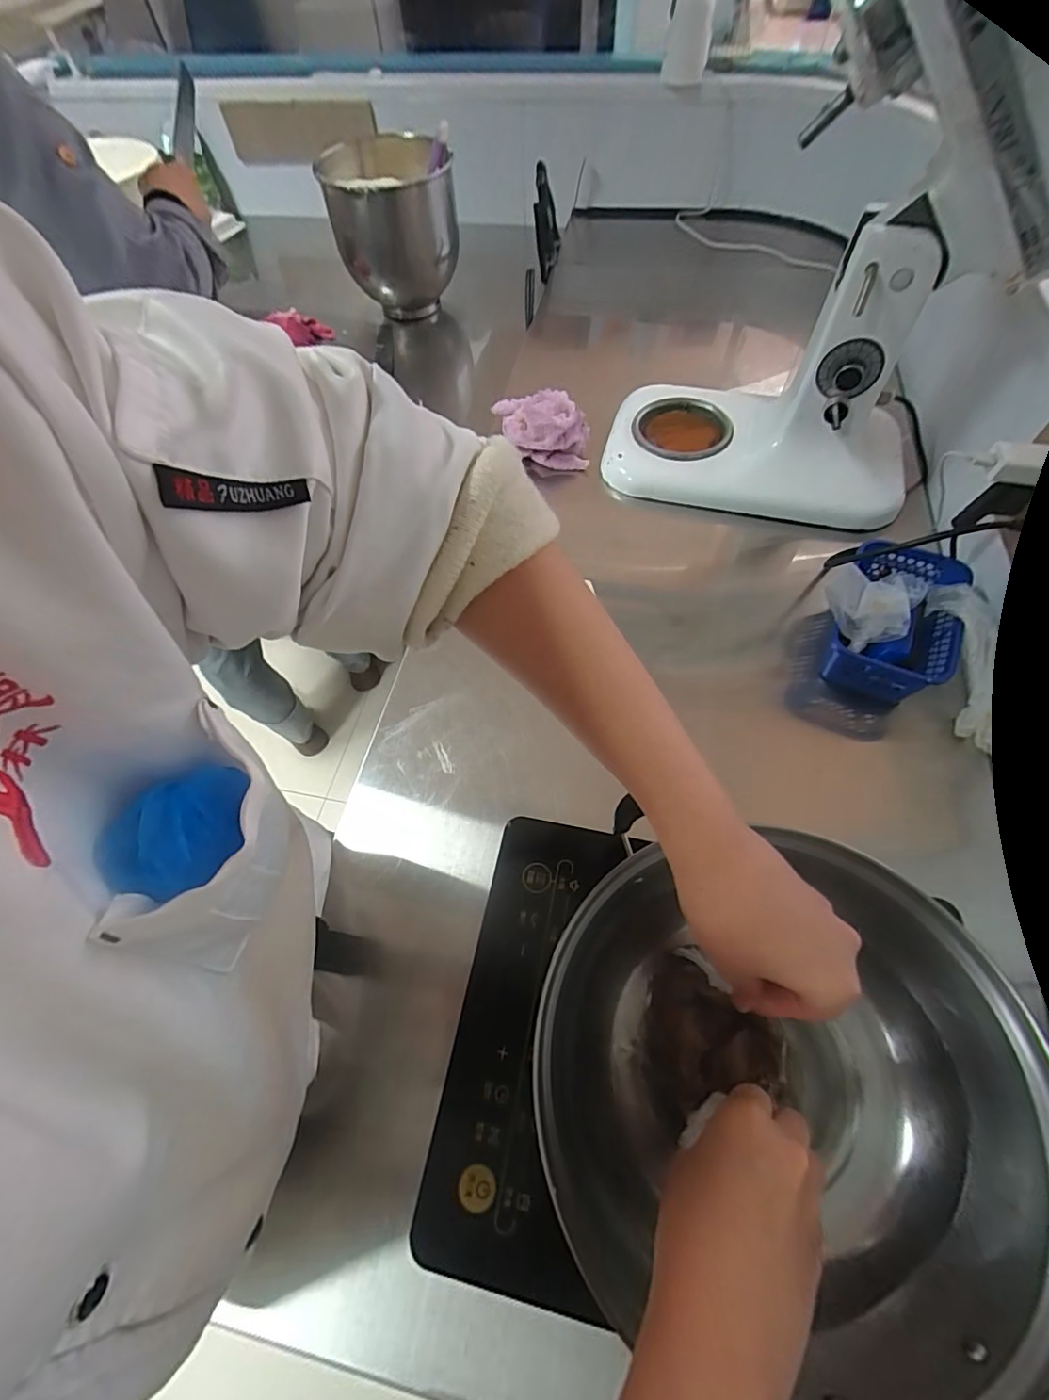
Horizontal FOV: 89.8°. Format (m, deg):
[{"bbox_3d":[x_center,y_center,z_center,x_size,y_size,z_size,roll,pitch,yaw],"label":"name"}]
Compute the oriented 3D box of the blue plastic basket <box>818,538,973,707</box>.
[{"bbox_3d":[0.373,-0.078,0.540,0.107,0.079,0.149,25,64,16],"label":"blue plastic basket"}]

